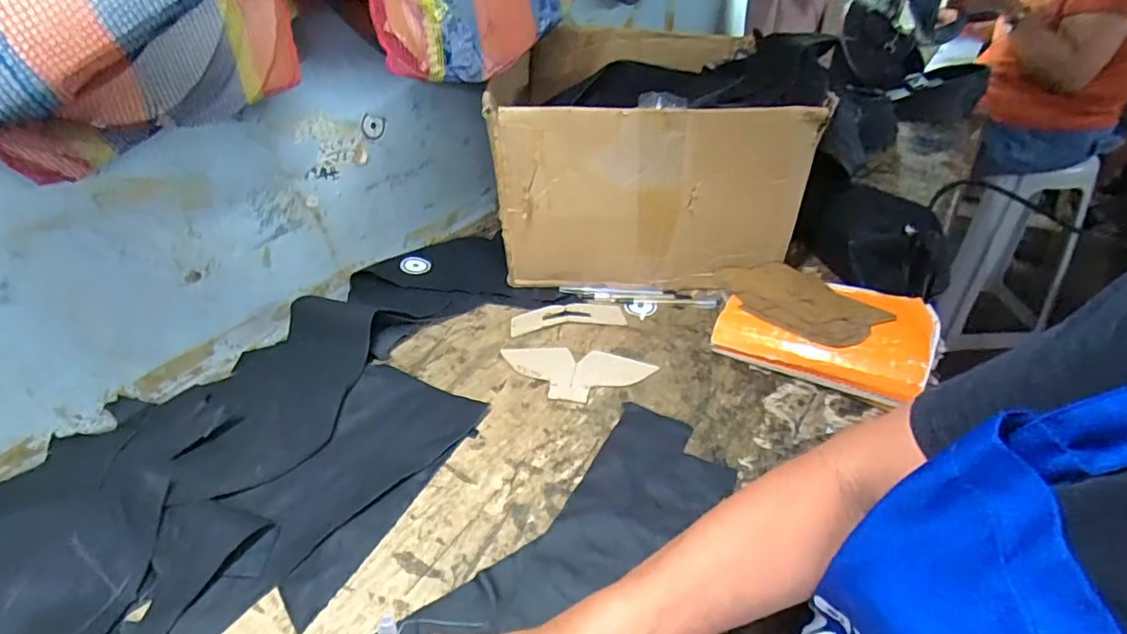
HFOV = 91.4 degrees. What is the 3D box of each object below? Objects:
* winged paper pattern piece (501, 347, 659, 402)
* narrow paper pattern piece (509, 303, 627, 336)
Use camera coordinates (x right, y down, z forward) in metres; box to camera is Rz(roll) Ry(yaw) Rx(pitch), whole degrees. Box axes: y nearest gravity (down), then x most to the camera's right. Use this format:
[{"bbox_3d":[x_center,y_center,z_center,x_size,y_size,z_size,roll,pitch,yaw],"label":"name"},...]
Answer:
[{"bbox_3d":[0.011,0.059,0.590,0.161,0.006,0.077,6,38,13],"label":"winged paper pattern piece"},{"bbox_3d":[0.005,0.000,0.670,0.136,0.005,0.046,-5,42,-6],"label":"narrow paper pattern piece"}]

